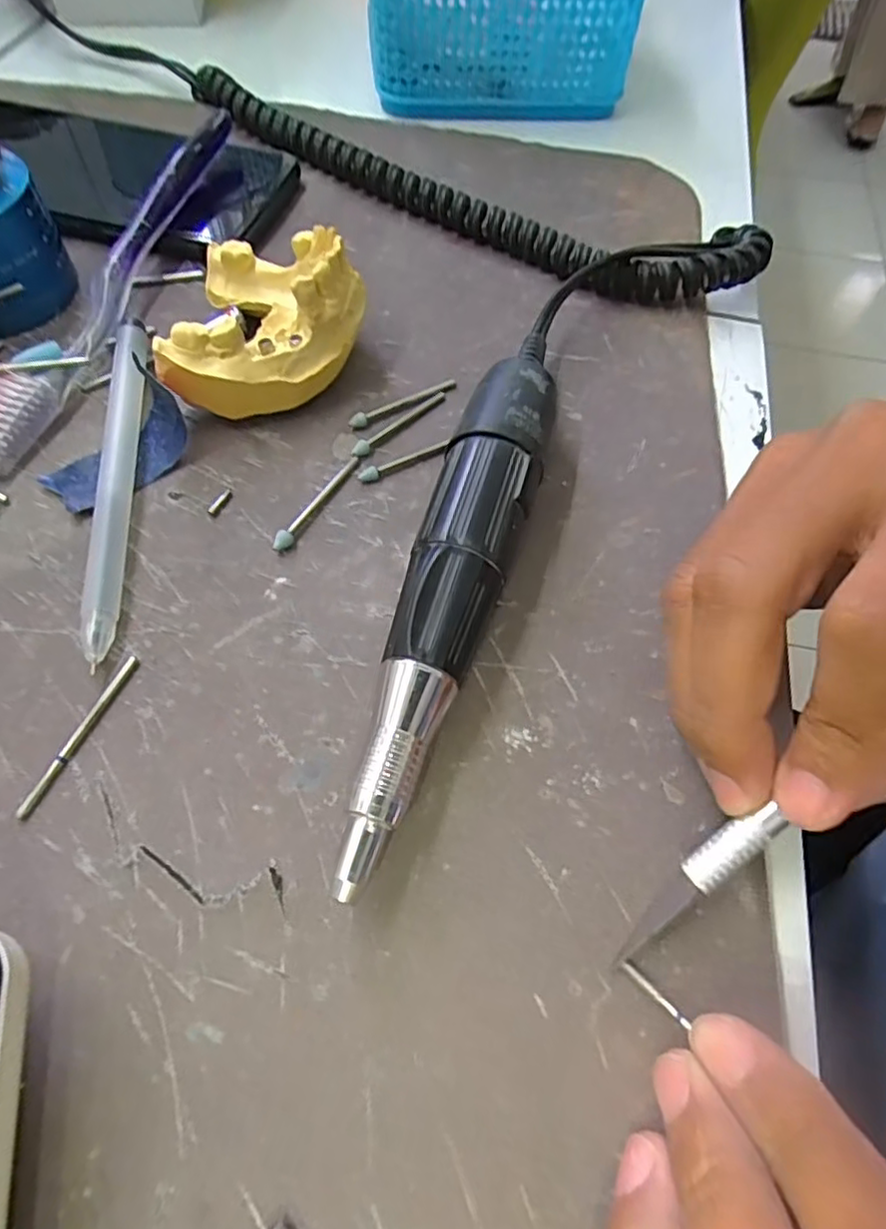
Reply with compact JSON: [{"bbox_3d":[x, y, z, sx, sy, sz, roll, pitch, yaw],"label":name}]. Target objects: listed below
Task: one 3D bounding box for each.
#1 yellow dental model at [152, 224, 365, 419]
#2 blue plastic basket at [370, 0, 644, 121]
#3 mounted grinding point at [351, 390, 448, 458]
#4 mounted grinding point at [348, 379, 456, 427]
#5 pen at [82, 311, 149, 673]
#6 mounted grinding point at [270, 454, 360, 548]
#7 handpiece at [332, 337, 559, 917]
[{"bbox_3d":[-0.056,-0.098,0.211,0.058,0.037,0.073,3,60,-1],"label":"yellow dental model"},{"bbox_3d":[0.026,-0.328,0.333,0.124,0.063,0.138,-3,61,-6],"label":"blue plastic basket"},{"bbox_3d":[-0.014,-0.064,0.213,0.004,0.004,0.042,40,65,17],"label":"mounted grinding point"},{"bbox_3d":[-0.013,-0.072,0.218,0.041,0.004,0.007,-25,65,-17],"label":"mounted grinding point"},{"bbox_3d":[-0.098,-0.043,0.192,0.009,0.011,0.123,-6,60,-6],"label":"pen"},{"bbox_3d":[-0.038,-0.035,0.195,0.004,0.004,0.041,26,62,10],"label":"mounted grinding point"},{"bbox_3d":[0.005,-0.015,0.172,0.025,0.029,0.165,16,61,6],"label":"handpiece"}]

